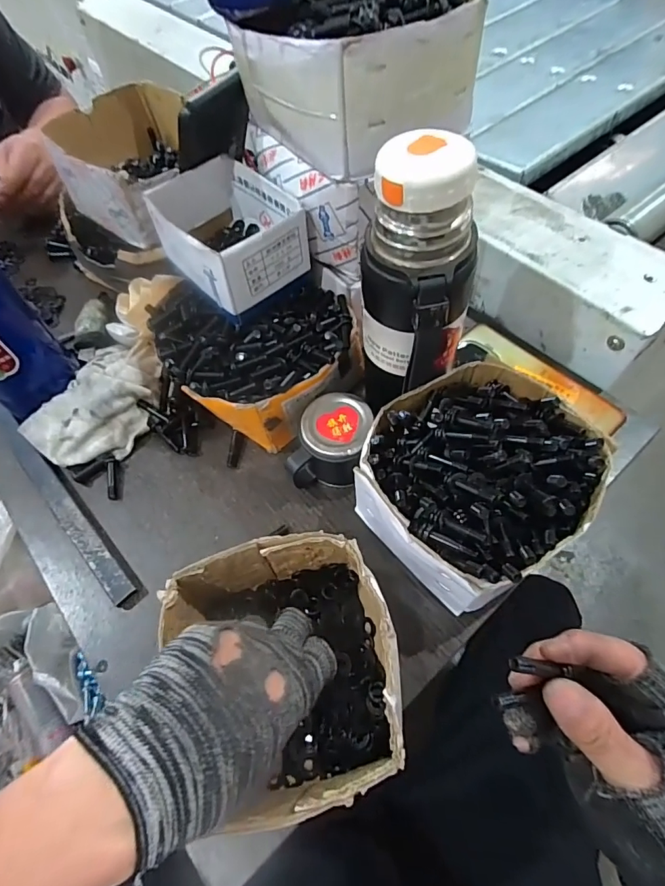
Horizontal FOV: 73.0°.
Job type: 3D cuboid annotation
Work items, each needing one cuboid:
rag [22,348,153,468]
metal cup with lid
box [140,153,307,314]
[{"bbox_3d":[-0.224,-0.036,0.435,0.088,0.036,0.129,25,66,17],"label":"rag"},{"bbox_3d":[0.001,0.002,0.384,0.056,0.052,0.071,14,63,12],"label":"metal cup with lid"},{"bbox_3d":[-0.089,-0.180,0.386,0.089,0.061,0.119,-39,65,-16],"label":"box"}]

